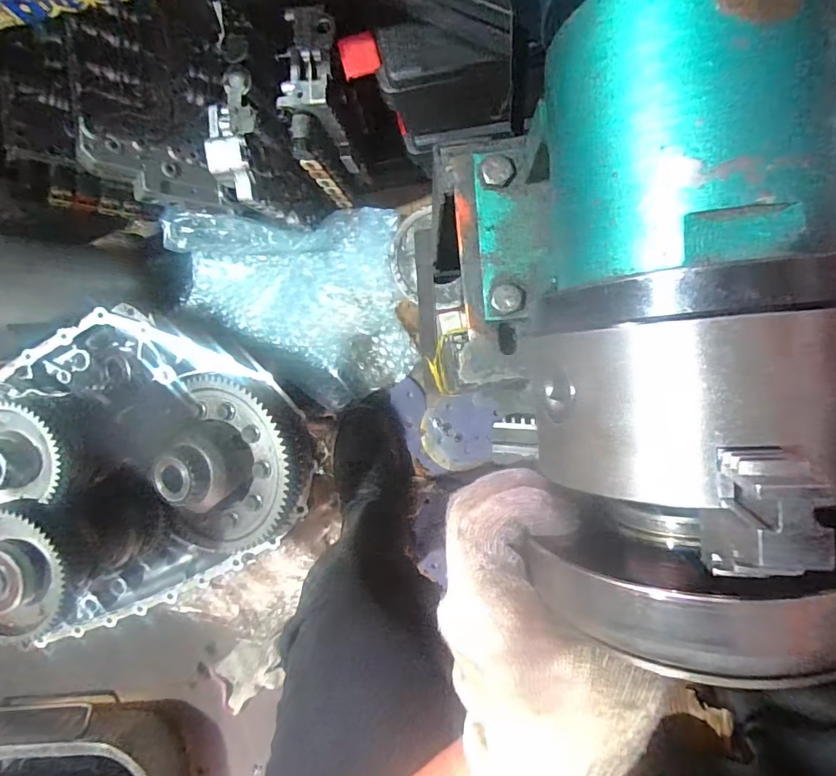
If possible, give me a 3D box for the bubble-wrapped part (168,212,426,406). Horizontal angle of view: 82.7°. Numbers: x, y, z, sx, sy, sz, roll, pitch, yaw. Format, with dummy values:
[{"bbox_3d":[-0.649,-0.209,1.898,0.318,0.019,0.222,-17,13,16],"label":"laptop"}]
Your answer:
[{"bbox_3d":[-0.192,-0.110,0.700,0.342,0.110,0.280,-4,93,5],"label":"bubble-wrapped part"}]

